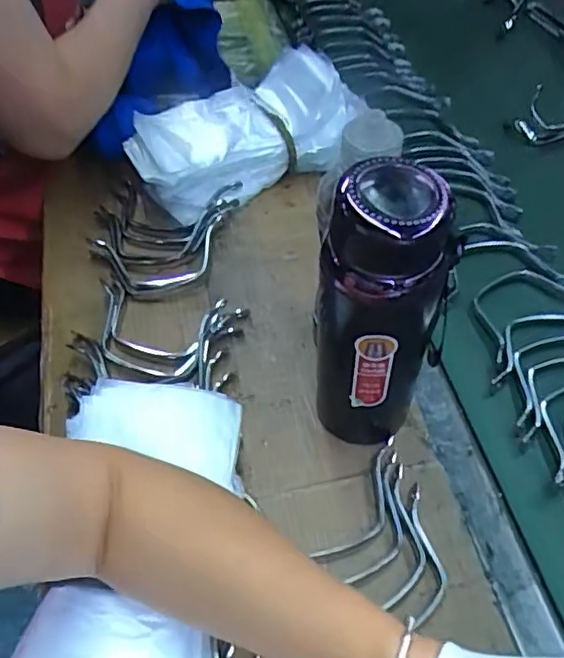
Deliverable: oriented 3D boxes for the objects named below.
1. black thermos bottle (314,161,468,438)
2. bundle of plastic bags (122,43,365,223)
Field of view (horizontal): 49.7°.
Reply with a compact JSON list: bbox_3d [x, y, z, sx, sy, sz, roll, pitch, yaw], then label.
[{"bbox_3d":[0.062,0.000,0.422,0.079,0.243,0.061,15,53,11],"label":"black thermos bottle"},{"bbox_3d":[-0.032,-0.214,0.670,0.248,0.108,0.124,-29,58,-22],"label":"bundle of plastic bags"}]

